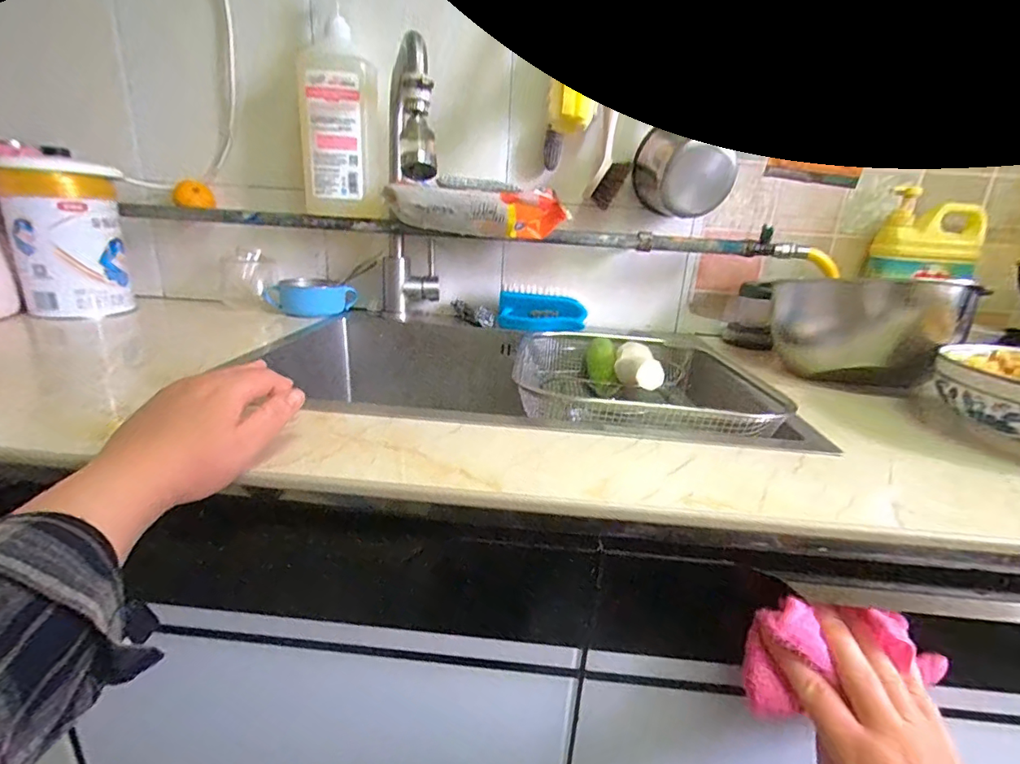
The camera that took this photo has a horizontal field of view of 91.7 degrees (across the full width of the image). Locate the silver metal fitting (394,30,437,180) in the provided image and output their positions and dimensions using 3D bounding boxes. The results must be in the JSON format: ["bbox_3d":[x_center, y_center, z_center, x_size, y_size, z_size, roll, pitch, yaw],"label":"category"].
[{"bbox_3d":[-0.112,-0.318,0.568,0.049,0.175,0.033,0,-4,-10],"label":"silver metal fitting"}]

